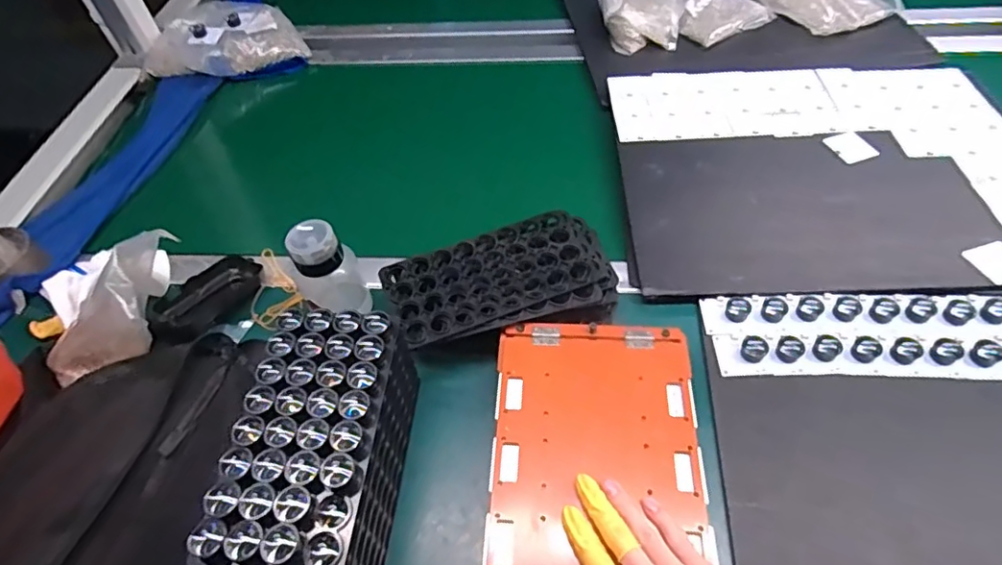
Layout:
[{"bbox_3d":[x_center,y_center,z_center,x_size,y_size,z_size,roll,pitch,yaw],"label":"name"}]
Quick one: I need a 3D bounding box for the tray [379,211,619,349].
[{"bbox_3d":[0.002,0.003,0.562,0.217,0.052,0.115,-16,55,-6],"label":"tray"}]

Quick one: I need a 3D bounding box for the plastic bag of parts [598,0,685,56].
[{"bbox_3d":[0.221,-0.428,0.865,0.121,0.046,0.169,-3,54,3],"label":"plastic bag of parts"}]

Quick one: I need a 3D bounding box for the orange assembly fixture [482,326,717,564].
[{"bbox_3d":[0.074,0.142,0.438,0.162,0.010,0.245,1,55,6],"label":"orange assembly fixture"}]

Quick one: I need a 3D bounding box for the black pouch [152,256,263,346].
[{"bbox_3d":[-0.305,0.016,0.584,0.056,0.031,0.121,15,43,15],"label":"black pouch"}]

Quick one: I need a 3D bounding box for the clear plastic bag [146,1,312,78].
[{"bbox_3d":[-0.455,-0.393,0.900,0.239,0.049,0.179,-23,54,-12],"label":"clear plastic bag"}]

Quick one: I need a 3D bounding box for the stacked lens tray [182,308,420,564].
[{"bbox_3d":[-0.134,0.134,0.435,0.101,0.121,0.200,3,55,8],"label":"stacked lens tray"}]

